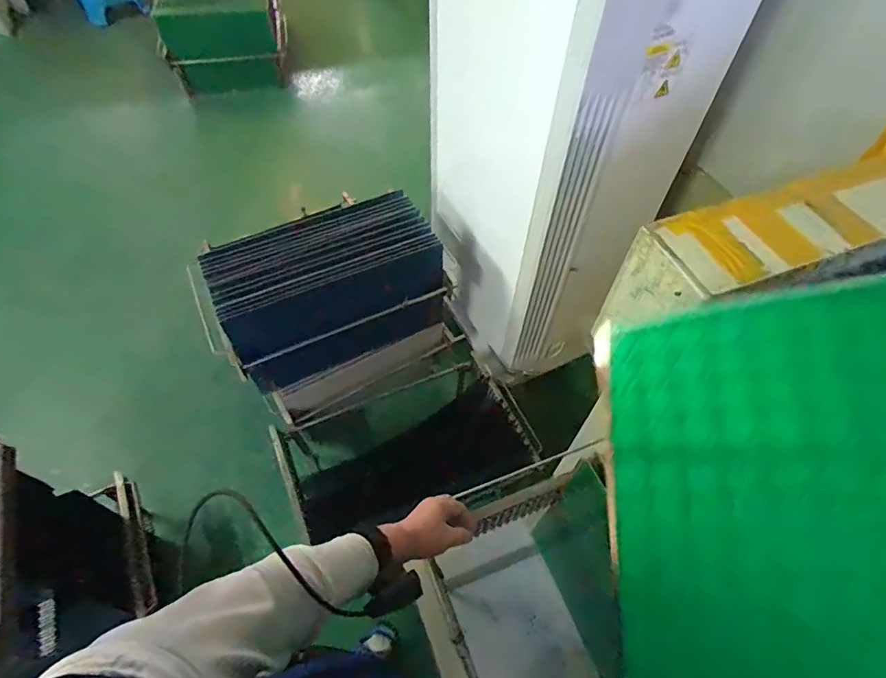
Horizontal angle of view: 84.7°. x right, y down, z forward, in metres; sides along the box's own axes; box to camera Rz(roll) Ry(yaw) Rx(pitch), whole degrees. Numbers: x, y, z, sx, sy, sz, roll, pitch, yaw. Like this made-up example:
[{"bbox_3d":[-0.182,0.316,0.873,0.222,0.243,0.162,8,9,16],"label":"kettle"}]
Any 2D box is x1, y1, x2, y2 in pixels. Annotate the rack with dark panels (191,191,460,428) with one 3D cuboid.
[{"bbox_3d":[-0.288,-0.069,1.390,0.633,0.477,0.338,-17,59,-13],"label":"rack with dark panels"}]

